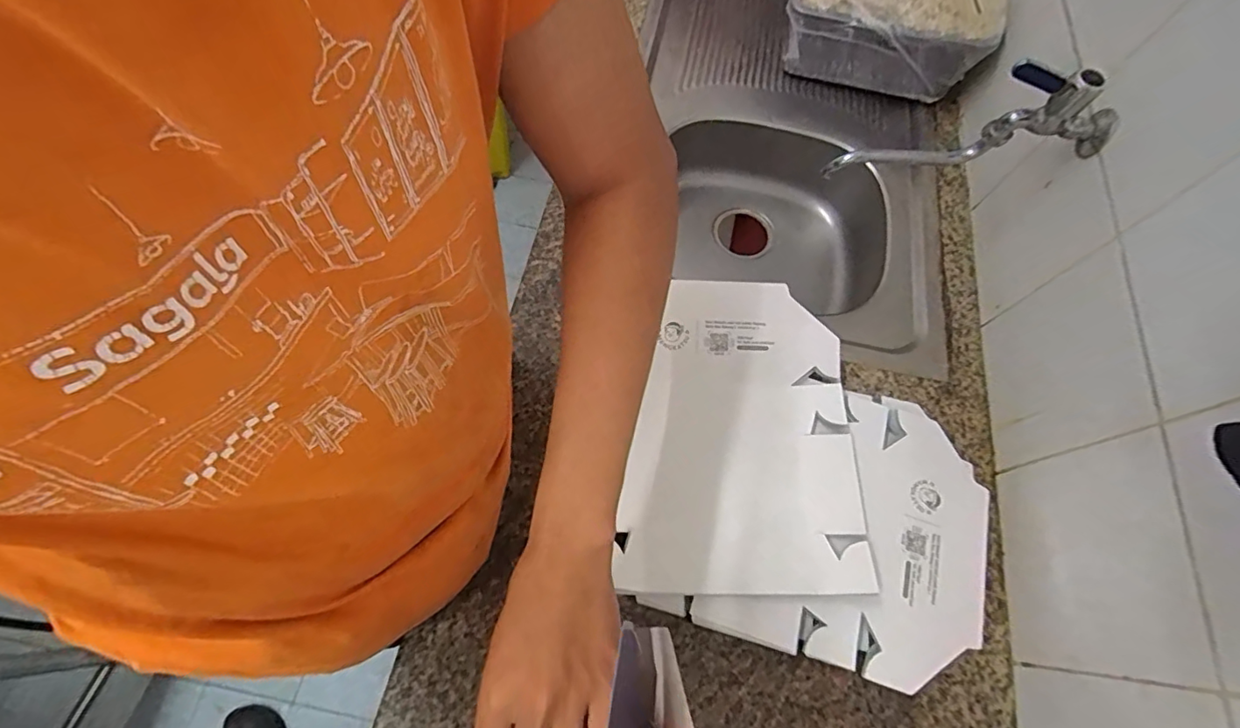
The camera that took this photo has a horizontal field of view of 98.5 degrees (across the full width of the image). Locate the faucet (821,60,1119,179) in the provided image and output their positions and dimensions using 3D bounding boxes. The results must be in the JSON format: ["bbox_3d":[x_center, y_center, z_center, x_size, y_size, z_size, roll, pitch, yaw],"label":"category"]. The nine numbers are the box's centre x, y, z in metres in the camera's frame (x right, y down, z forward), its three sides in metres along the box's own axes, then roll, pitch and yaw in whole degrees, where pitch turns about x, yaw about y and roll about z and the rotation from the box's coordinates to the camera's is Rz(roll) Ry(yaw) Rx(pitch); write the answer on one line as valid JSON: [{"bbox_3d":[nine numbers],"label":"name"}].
[{"bbox_3d":[0.375,-0.252,0.592,0.274,0.110,0.051,-9,63,24],"label":"faucet"}]

